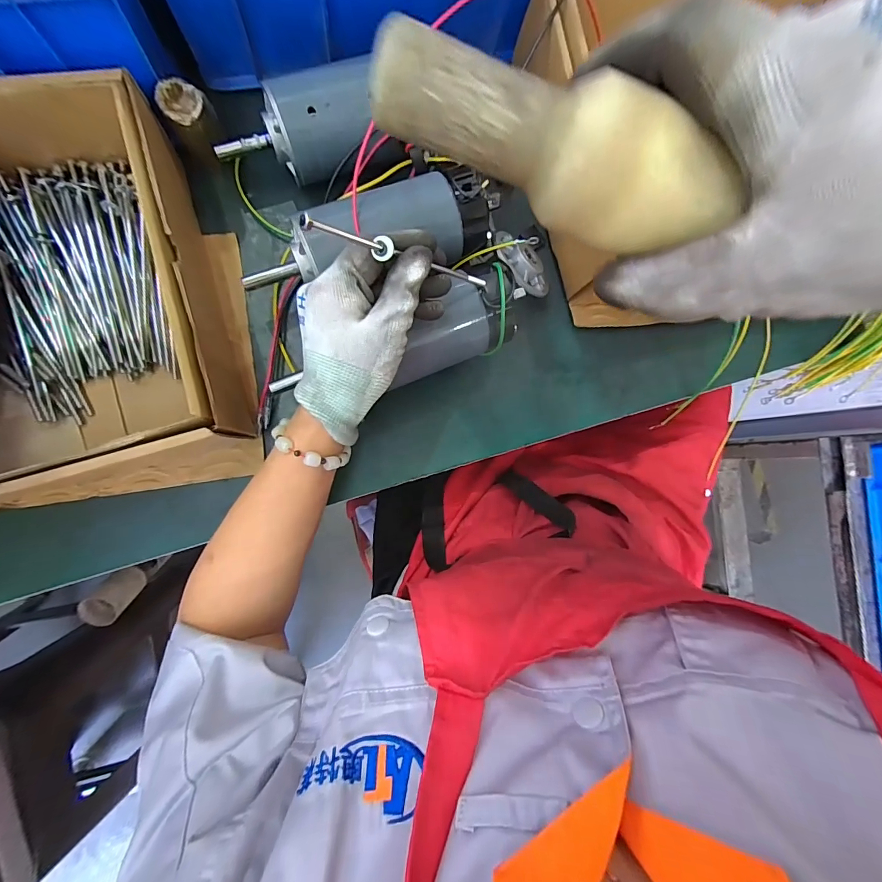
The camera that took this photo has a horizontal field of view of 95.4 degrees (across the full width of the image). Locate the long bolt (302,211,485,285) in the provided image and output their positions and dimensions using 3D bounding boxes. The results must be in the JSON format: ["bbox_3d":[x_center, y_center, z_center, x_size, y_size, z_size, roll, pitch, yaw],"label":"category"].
[{"bbox_3d":[-0.017,-0.119,0.264,0.165,0.006,0.010,-11,89,-51],"label":"long bolt"}]

